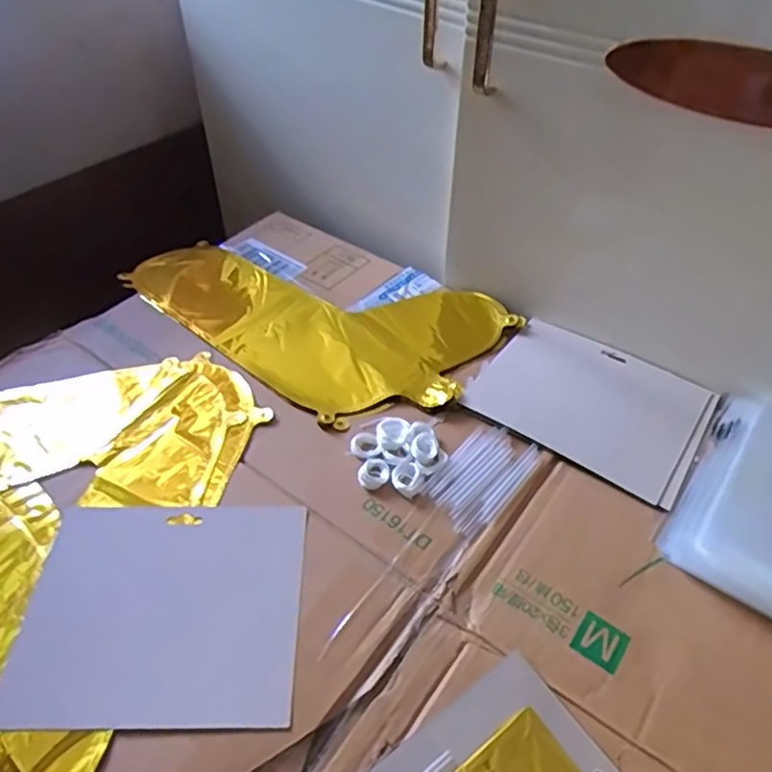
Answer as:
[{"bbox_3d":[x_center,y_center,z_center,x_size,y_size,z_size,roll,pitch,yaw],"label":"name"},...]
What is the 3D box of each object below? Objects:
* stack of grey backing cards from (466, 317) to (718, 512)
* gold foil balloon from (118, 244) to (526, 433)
[{"bbox_3d":[0.195,0.014,0.608,0.200,0.009,0.157,28,52,23],"label":"stack of grey backing cards"},{"bbox_3d":[-0.078,-0.087,0.709,0.393,0.038,0.239,32,54,26],"label":"gold foil balloon"}]

